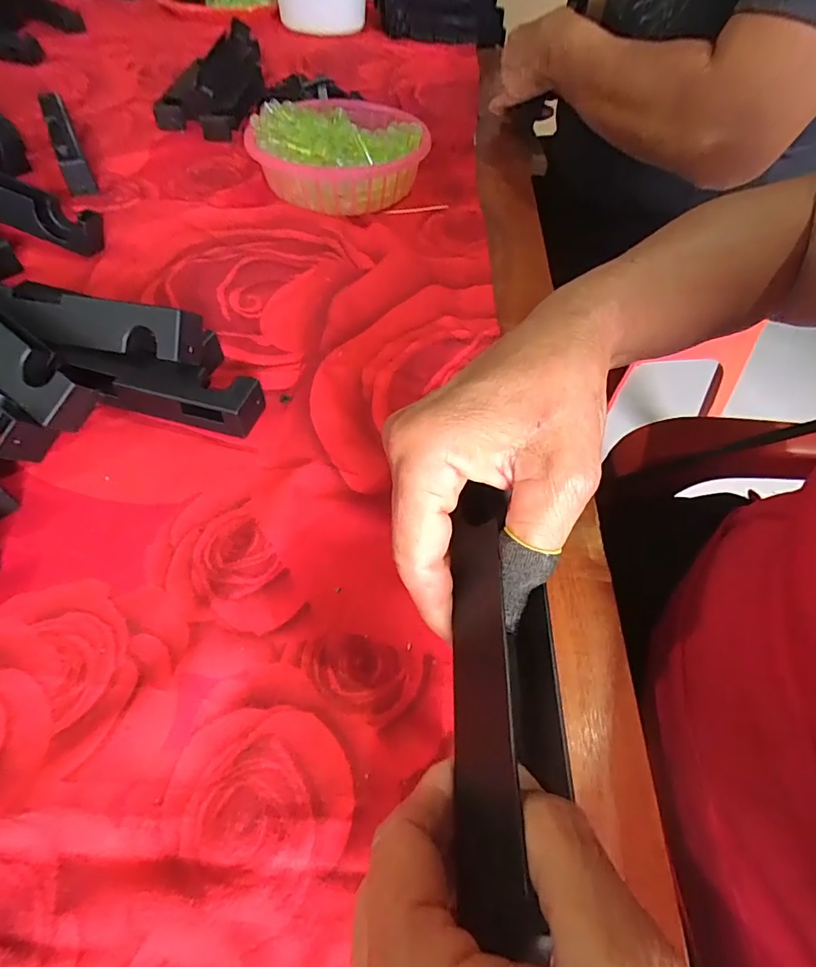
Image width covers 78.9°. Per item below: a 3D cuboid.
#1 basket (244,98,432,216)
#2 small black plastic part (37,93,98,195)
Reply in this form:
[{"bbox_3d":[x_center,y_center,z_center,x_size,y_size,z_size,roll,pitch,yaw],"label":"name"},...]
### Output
[{"bbox_3d":[-0.067,-0.321,0.482,0.166,0.057,0.157,-5,54,-8],"label":"basket"},{"bbox_3d":[-0.346,-0.346,0.498,0.023,0.029,0.175,-22,58,-19],"label":"small black plastic part"}]

